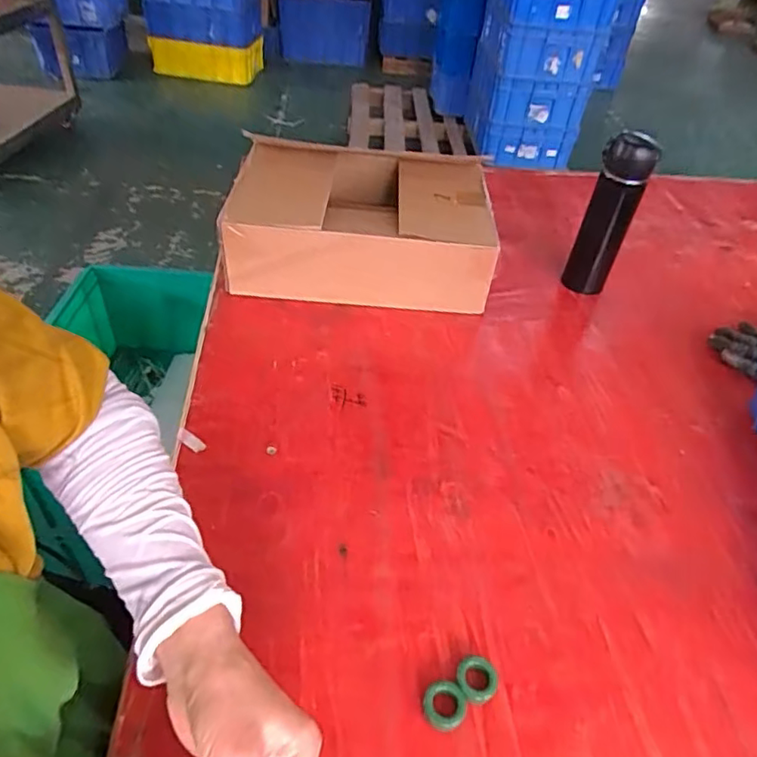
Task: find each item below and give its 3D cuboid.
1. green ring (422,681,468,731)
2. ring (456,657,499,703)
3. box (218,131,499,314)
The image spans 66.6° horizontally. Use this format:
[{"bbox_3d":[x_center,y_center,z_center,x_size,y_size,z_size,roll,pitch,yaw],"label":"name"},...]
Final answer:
[{"bbox_3d":[0.048,0.238,0.419,0.030,0.012,0.029,4,43,-4],"label":"green ring"},{"bbox_3d":[0.073,0.228,0.435,0.030,0.015,0.030,4,43,-4],"label":"ring"},{"bbox_3d":[-0.028,-0.217,0.806,0.343,0.128,0.242,4,43,-4],"label":"box"}]

